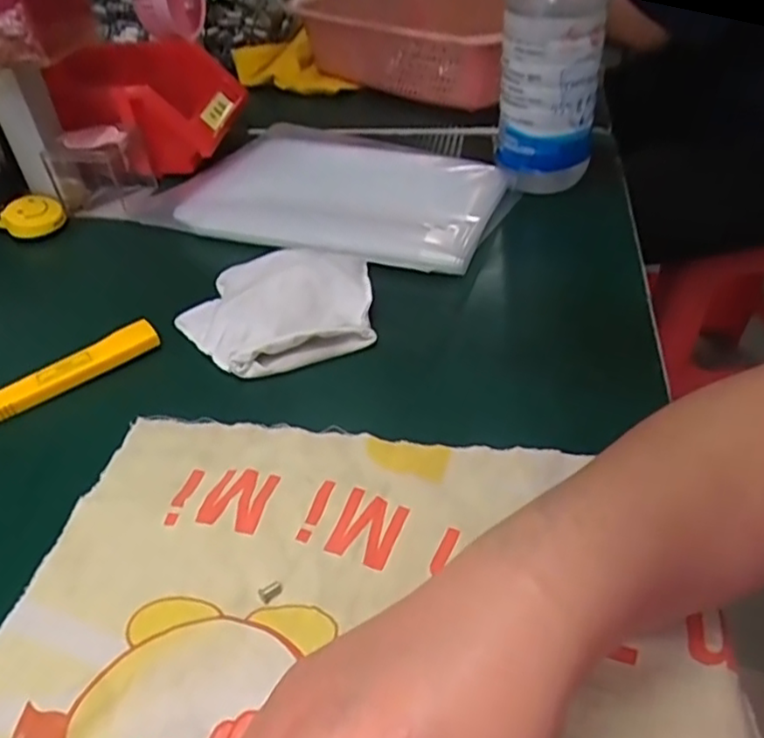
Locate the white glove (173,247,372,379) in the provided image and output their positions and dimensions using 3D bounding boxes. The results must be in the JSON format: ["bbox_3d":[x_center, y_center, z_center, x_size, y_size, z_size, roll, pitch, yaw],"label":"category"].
[{"bbox_3d":[-0.064,-0.038,0.401,0.112,0.024,0.086,-11,42,-7],"label":"white glove"}]

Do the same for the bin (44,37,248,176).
[{"bbox_3d":[-0.198,-0.230,0.585,0.139,0.075,0.133,-4,42,1],"label":"bin"}]

